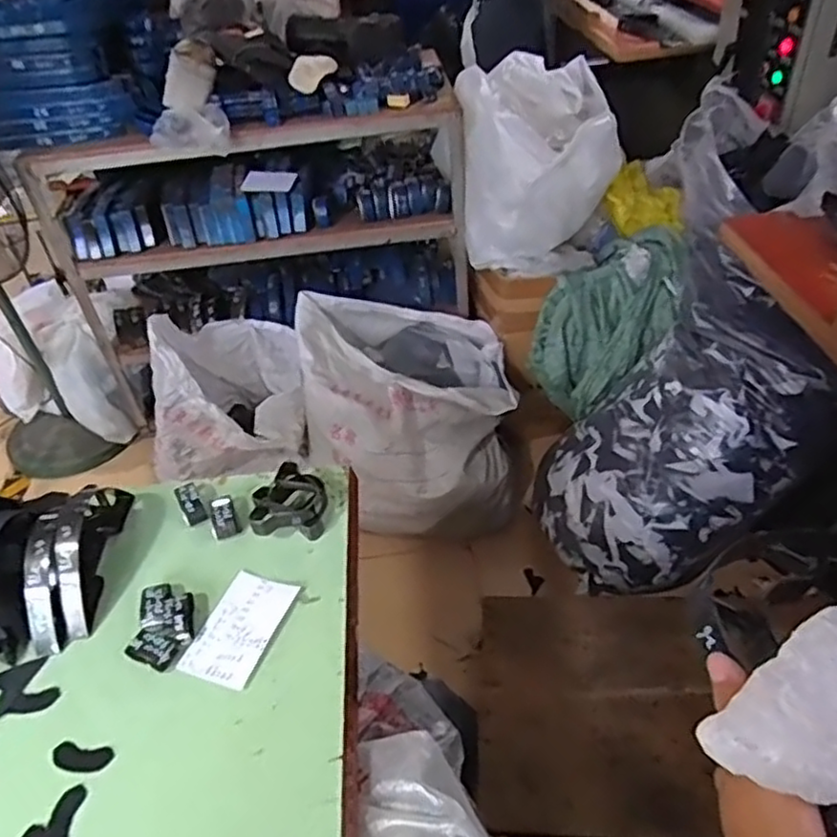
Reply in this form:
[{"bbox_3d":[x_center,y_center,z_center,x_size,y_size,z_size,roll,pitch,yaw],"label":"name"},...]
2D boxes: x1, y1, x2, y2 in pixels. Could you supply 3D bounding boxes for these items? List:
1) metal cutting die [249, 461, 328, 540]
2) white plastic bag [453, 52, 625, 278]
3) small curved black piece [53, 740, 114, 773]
[{"bbox_3d":[-0.197,0.124,1.011,0.109,0.055,0.118,2,45,-2],"label":"metal cutting die"},{"bbox_3d":[0.287,-0.629,1.692,0.408,0.423,0.343,6,45,3],"label":"white plastic bag"},{"bbox_3d":[-0.395,0.398,0.780,0.072,0.007,0.031,7,45,3],"label":"small curved black piece"}]

